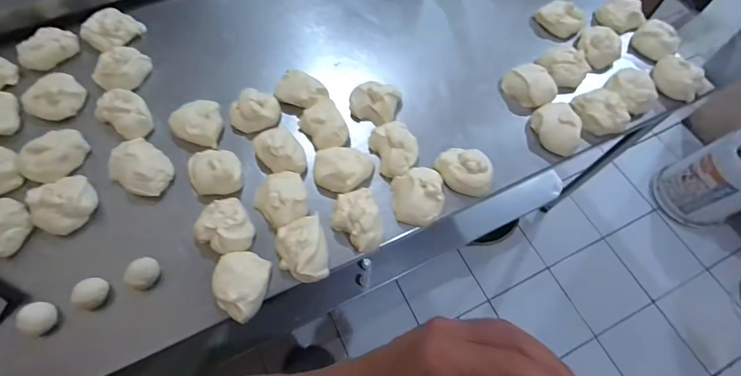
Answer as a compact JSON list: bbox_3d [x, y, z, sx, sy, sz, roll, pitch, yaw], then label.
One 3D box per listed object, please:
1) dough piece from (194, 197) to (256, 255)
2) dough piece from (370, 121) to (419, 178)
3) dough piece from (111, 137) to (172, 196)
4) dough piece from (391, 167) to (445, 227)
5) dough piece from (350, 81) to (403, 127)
[{"bbox_3d":[-0.271,0.073,0.686,0.098,0.047,0.097,0,65,0],"label":"dough piece"},{"bbox_3d":[0.051,-0.088,0.756,0.082,0.055,0.125,-18,66,-8],"label":"dough piece"},{"bbox_3d":[-0.478,-0.046,0.746,0.137,0.043,0.103,29,68,13],"label":"dough piece"},{"bbox_3d":[0.096,0.017,0.717,0.092,0.046,0.107,-6,65,-2],"label":"dough piece"},{"bbox_3d":[0.008,-0.201,0.818,0.112,0.051,0.096,16,66,8],"label":"dough piece"}]

